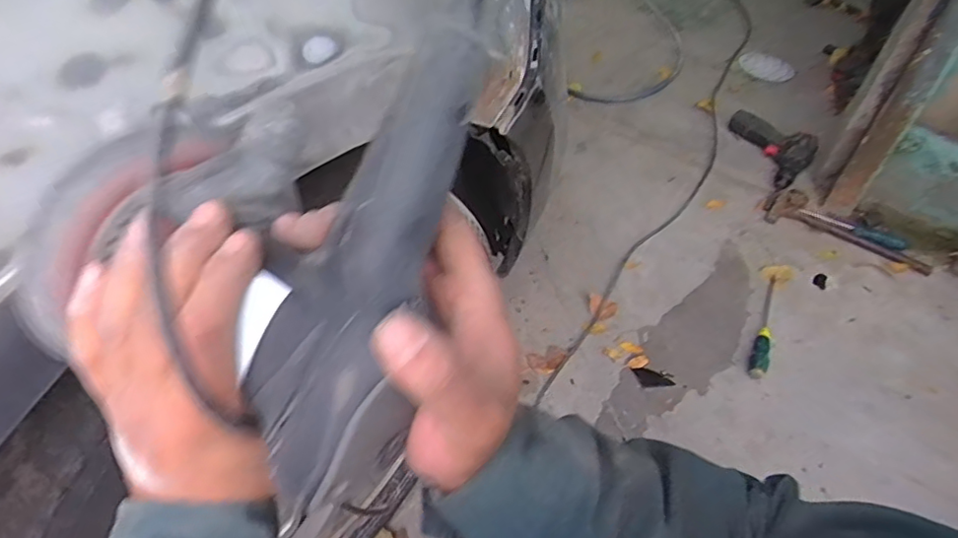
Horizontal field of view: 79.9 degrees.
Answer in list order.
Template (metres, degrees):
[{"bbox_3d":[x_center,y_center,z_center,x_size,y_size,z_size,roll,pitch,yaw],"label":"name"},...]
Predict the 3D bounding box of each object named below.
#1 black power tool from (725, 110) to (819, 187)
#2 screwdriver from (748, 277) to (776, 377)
[{"bbox_3d":[0.680,-0.293,1.310,0.086,0.090,0.226,-10,51,-9],"label":"black power tool"},{"bbox_3d":[0.537,0.109,1.068,0.030,0.029,0.230,22,54,16],"label":"screwdriver"}]

